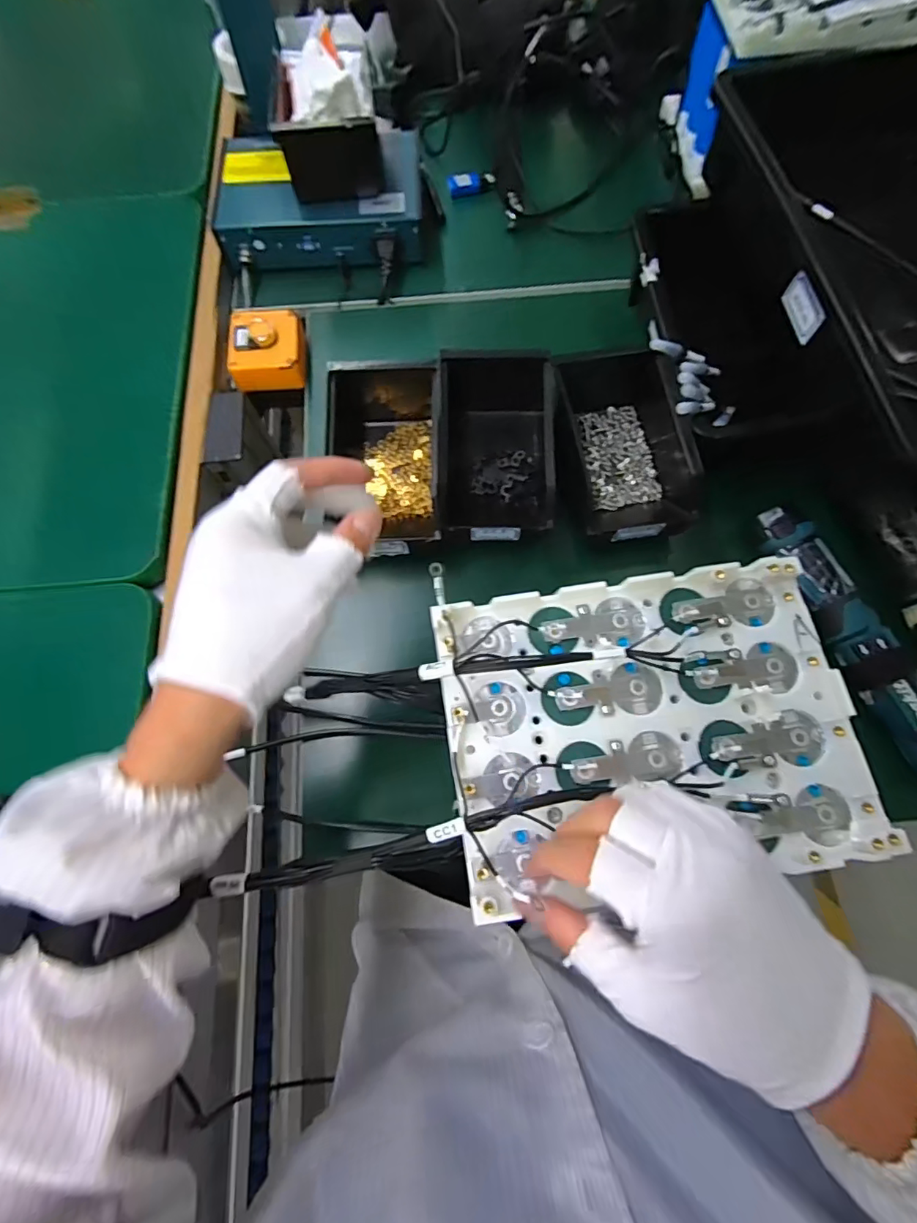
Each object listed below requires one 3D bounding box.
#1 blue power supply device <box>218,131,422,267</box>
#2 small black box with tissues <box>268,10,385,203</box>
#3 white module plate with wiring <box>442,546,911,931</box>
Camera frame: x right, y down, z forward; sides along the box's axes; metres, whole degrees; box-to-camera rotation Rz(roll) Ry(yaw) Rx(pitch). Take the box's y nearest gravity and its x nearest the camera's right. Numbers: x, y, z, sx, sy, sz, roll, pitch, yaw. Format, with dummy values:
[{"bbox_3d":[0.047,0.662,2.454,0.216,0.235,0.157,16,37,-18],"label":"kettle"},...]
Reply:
[{"bbox_3d":[-0.156,-0.485,0.608,0.236,0.068,0.165,-3,71,1],"label":"blue power supply device"},{"bbox_3d":[-0.141,-0.529,0.544,0.102,0.089,0.145,-10,71,-1],"label":"small black box with tissues"},{"bbox_3d":[0.111,0.062,0.295,0.231,0.024,0.169,-9,71,-1],"label":"white module plate with wiring"}]

